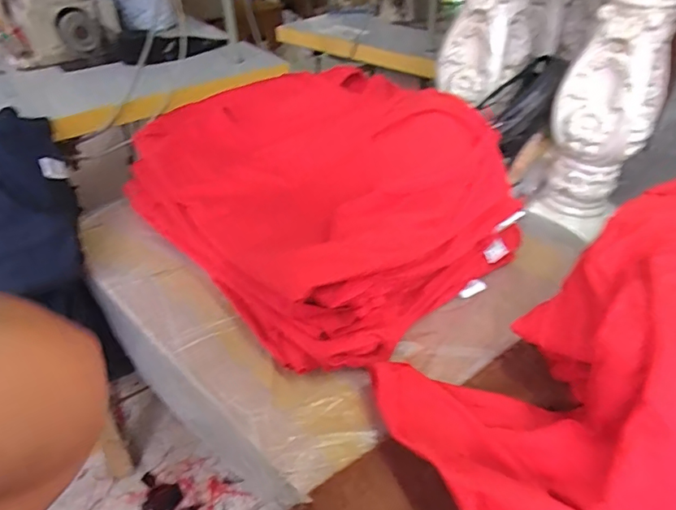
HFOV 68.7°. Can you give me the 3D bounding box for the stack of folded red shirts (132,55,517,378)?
[{"bbox_3d":[-0.036,-0.104,0.676,0.350,0.164,0.487,-26,46,-30],"label":"stack of folded red shirts"}]

